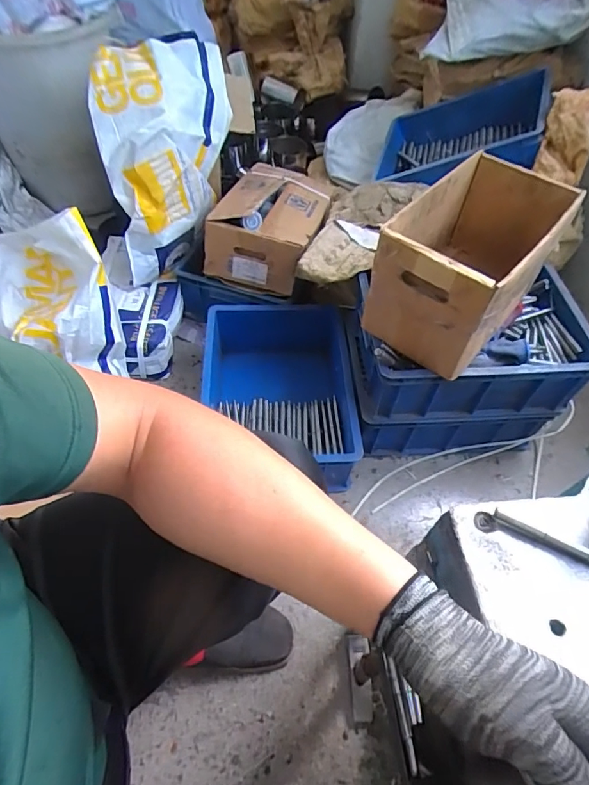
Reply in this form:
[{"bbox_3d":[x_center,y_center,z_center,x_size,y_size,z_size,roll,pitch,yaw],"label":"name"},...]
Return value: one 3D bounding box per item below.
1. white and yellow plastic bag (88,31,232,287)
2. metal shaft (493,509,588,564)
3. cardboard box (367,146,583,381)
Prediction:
[{"bbox_3d":[-0.280,-0.519,1.046,0.268,0.362,0.318,-5,55,-7],"label":"white and yellow plastic bag"},{"bbox_3d":[0.269,0.151,0.436,0.161,0.009,0.011,24,57,13],"label":"metal shaft"},{"bbox_3d":[0.287,-0.216,0.771,0.196,0.192,0.302,37,61,21],"label":"cardboard box"}]

